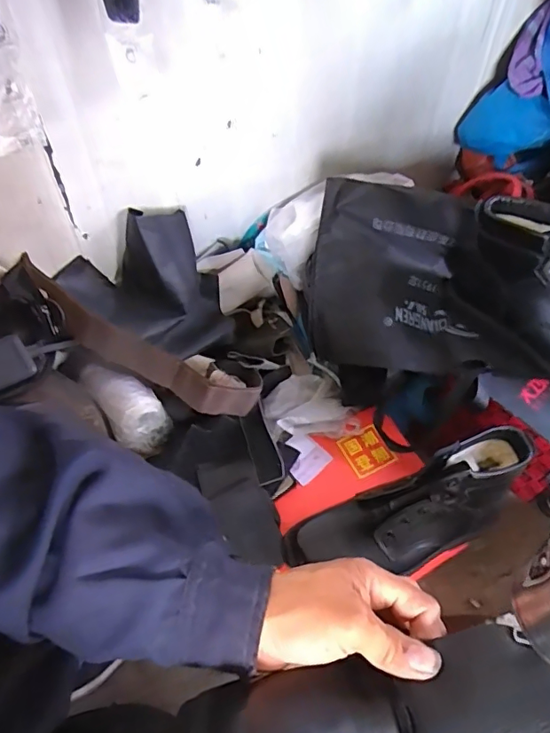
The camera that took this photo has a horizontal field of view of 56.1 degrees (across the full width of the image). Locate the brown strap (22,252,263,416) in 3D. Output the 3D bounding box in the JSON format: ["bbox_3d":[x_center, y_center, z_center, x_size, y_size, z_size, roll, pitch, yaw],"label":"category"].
[{"bbox_3d":[-0.194,-0.026,0.696,0.363,0.070,0.057,30,58,0],"label":"brown strap"}]

